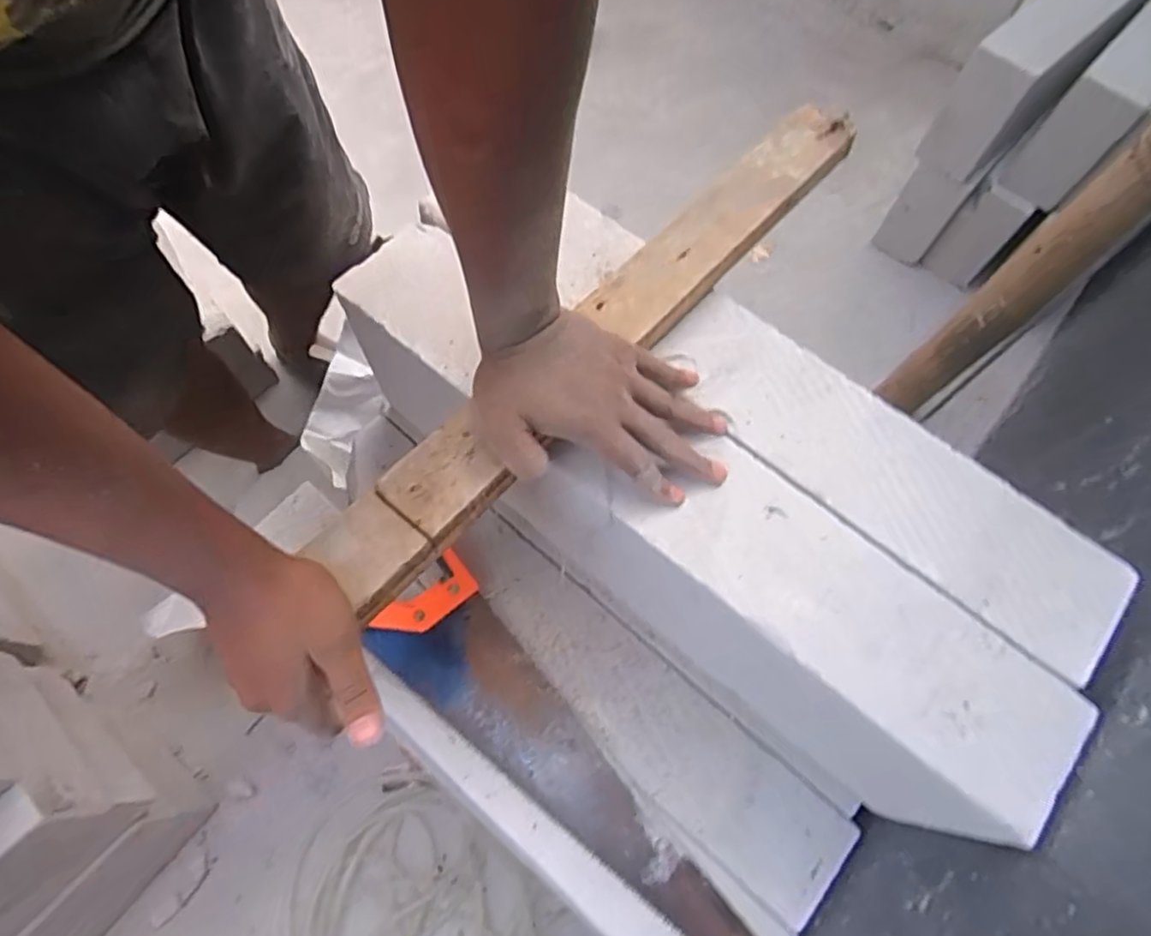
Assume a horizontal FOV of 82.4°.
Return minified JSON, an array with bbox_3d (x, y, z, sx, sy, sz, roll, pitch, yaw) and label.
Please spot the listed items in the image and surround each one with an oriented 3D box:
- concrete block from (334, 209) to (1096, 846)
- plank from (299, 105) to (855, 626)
[{"bbox_3d":[0.139,0.102,0.517,0.365,0.211,0.099,38,70,12],"label":"concrete block"},{"bbox_3d":[0.034,-0.108,0.479,0.057,0.029,0.529,42,72,13],"label":"plank"}]

